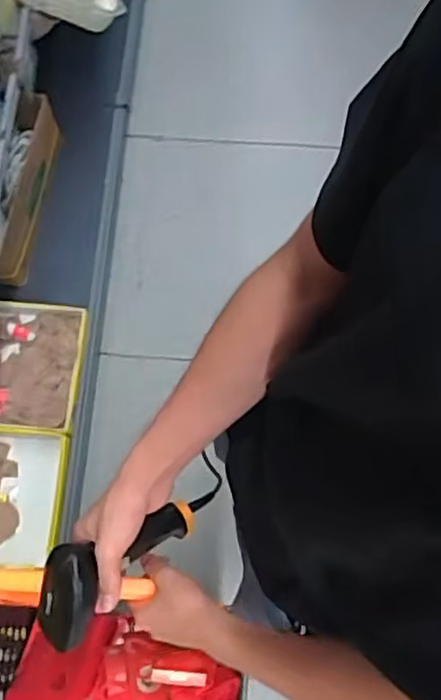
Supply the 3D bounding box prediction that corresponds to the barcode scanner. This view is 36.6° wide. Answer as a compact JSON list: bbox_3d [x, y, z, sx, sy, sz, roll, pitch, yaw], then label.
[{"bbox_3d":[-0.086,0.194,0.635,0.195,0.064,0.077,-29,76,-24],"label":"barcode scanner"}]

